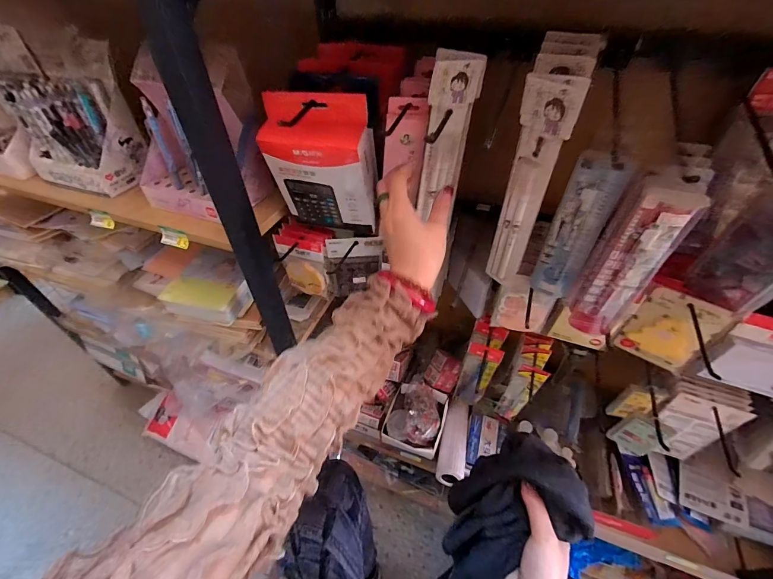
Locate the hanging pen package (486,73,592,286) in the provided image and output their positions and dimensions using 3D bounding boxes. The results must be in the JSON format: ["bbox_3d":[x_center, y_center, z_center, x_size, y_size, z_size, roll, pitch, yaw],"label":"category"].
[{"bbox_3d":[0.142,-0.095,0.361,0.016,0.221,0.050,-35,54,-30],"label":"hanging pen package"}]

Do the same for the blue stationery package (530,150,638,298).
[{"bbox_3d":[0.209,-0.060,0.387,0.050,0.184,0.018,24,50,22],"label":"blue stationery package"}]

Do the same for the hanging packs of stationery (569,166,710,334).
[{"bbox_3d":[0.244,-0.027,0.355,0.058,0.189,0.037,31,53,27],"label":"hanging packs of stationery"}]

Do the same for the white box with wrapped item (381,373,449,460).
[{"bbox_3d":[0.067,0.274,0.755,0.120,0.062,0.143,16,48,15],"label":"white box with wrapped item"}]

